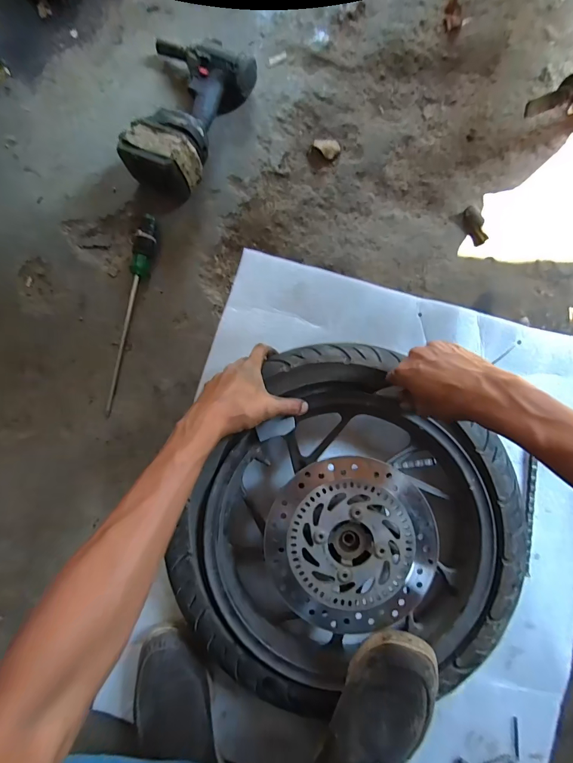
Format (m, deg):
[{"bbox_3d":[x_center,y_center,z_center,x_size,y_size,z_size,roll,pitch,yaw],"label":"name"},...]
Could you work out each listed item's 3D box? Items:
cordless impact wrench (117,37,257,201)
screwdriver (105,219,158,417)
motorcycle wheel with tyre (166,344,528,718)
[{"bbox_3d":[-0.172,-0.451,0.612,0.184,0.089,0.274,14,84,4],"label":"cordless impact wrench"},{"bbox_3d":[-0.260,-0.113,0.598,0.034,0.028,0.333,9,84,4],"label":"screwdriver"},{"bbox_3d":[0.091,0.213,0.489,0.420,0.102,0.438,0,83,3],"label":"motorcycle wheel with tyre"}]

